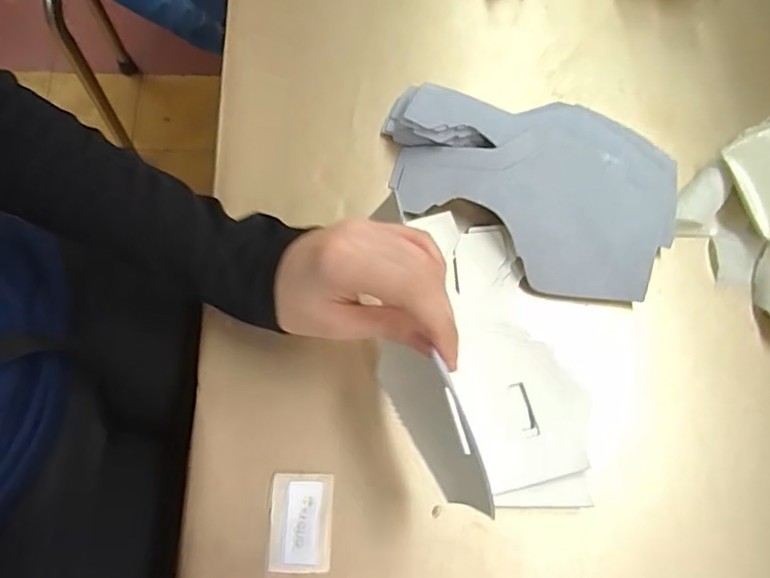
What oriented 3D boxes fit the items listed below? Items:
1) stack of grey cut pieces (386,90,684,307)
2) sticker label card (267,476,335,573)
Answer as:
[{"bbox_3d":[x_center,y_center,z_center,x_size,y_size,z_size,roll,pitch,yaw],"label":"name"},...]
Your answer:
[{"bbox_3d":[0.099,-0.071,0.384,0.210,0.038,0.124,17,72,2],"label":"stack of grey cut pieces"},{"bbox_3d":[-0.050,0.141,0.332,0.036,0.008,0.054,3,72,-3],"label":"sticker label card"}]

